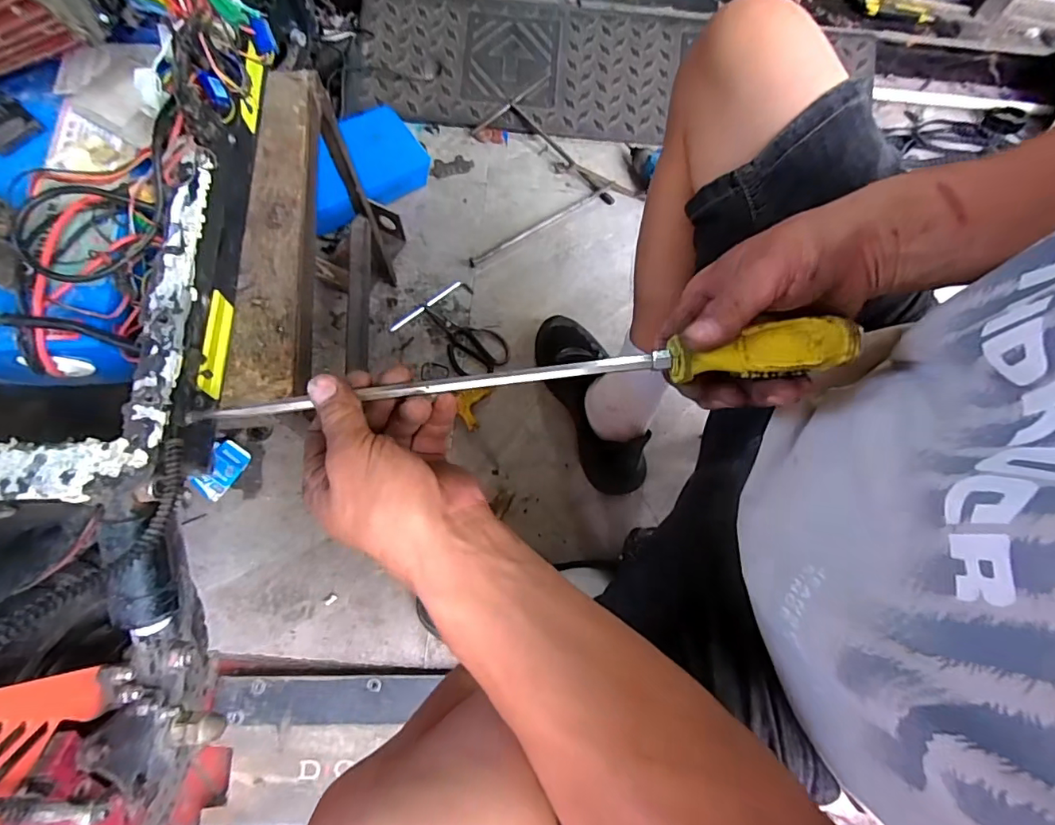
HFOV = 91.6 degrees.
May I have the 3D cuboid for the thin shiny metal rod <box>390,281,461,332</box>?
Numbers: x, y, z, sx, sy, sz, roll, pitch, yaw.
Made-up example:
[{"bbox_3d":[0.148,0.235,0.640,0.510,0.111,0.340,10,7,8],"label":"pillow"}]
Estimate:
[{"bbox_3d":[-0.168,-0.176,0.844,0.140,0.014,0.013,-40,78,-10],"label":"thin shiny metal rod"}]

